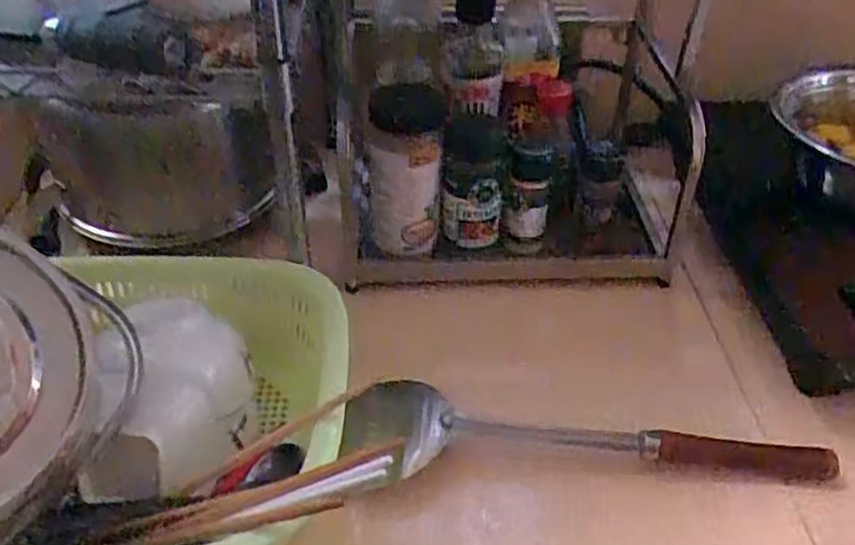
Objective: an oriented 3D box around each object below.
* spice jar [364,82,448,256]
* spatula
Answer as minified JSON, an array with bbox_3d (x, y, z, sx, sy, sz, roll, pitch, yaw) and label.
[{"bbox_3d":[-0.019,-0.083,0.650,0.064,0.152,0.060,0,39,0],"label":"spice jar"},{"bbox_3d":[0.119,0.129,0.512,0.332,0.057,0.084,7,40,8],"label":"spatula"}]

